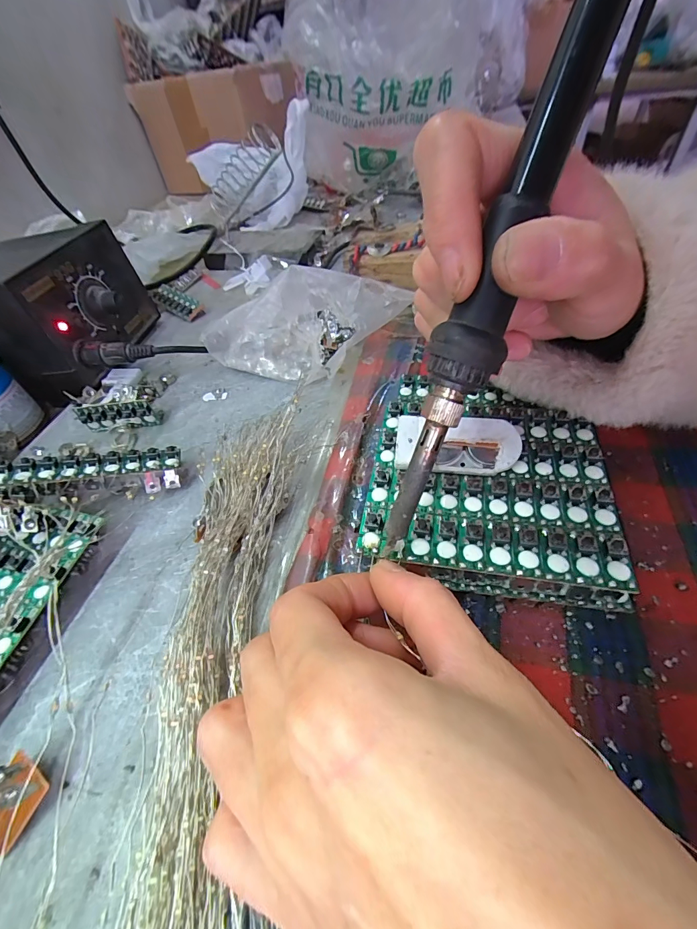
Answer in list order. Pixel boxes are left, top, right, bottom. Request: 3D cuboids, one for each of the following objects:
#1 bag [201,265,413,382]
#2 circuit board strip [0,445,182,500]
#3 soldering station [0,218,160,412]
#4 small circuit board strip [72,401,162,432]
[{"bbox_3d":[-0.035,-0.099,0.274,0.149,0.058,0.061,-12,47,13],"label":"bag"},{"bbox_3d":[-0.137,0.006,0.197,0.093,0.013,0.025,-5,46,-21],"label":"circuit board strip"},{"bbox_3d":[-0.237,-0.118,0.294,0.137,0.082,0.129,10,50,14],"label":"soldering station"},{"bbox_3d":[-0.146,-0.031,0.247,0.045,0.023,0.006,-7,48,0],"label":"small circuit board strip"}]

